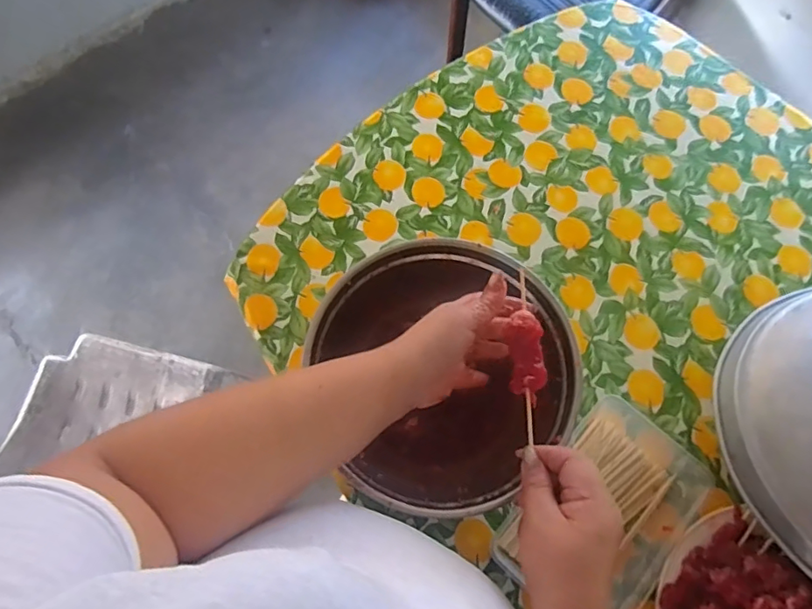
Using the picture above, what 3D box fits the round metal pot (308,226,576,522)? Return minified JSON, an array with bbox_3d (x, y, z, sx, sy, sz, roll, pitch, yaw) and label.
[{"bbox_3d":[0.044,0.080,0.590,0.245,0.151,0.270,-19,73,-5],"label":"round metal pot"}]

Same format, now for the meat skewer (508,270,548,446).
[{"bbox_3d":[0.104,0.042,0.451,0.027,0.016,0.140,0,77,1],"label":"meat skewer"}]

